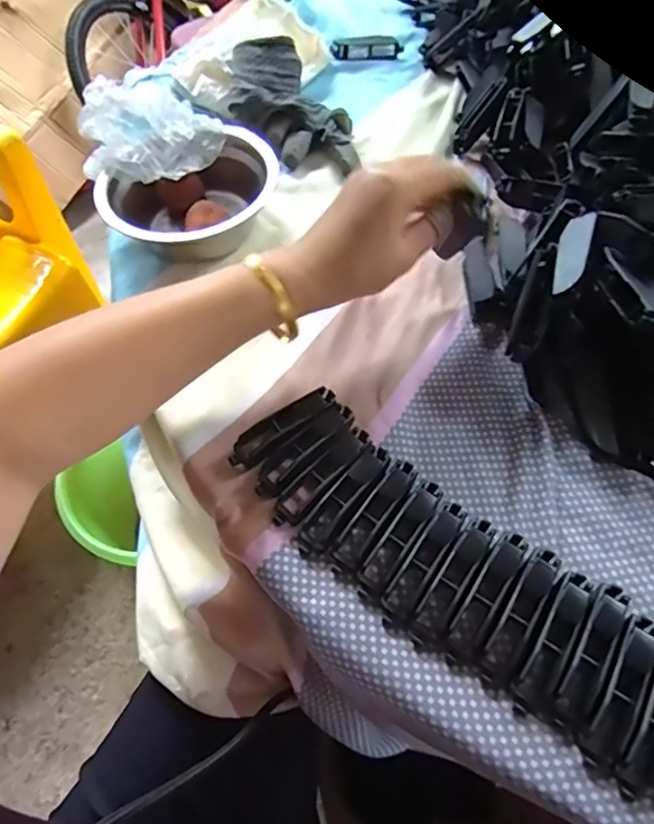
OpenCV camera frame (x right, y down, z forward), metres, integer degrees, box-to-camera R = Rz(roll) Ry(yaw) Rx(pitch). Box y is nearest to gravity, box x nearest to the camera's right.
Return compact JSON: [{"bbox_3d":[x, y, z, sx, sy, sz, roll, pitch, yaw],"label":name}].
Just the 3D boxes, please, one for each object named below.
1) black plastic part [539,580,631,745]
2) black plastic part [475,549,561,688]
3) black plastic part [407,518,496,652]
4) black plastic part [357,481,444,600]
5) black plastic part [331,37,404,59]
[{"bbox_3d":[0.132,0.122,0.278,0.019,0.019,0.077,30,65,19],"label":"black plastic part"},{"bbox_3d":[0.100,0.106,0.287,0.017,0.018,0.076,29,77,18],"label":"black plastic part"},{"bbox_3d":[0.068,0.091,0.299,0.016,0.018,0.077,30,64,18],"label":"black plastic part"},{"bbox_3d":[0.042,0.071,0.311,0.018,0.016,0.074,32,65,20],"label":"black plastic part"},{"bbox_3d":[0.042,-0.386,0.582,0.074,0.015,0.020,-5,59,-1],"label":"black plastic part"}]

